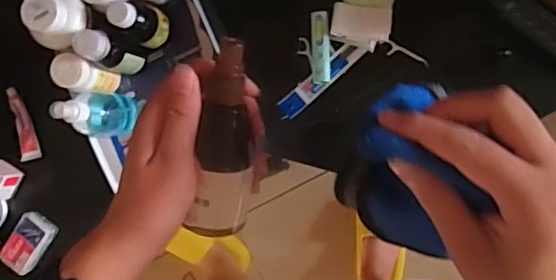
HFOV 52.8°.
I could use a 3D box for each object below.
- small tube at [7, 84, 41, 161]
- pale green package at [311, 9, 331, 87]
[{"bbox_3d":[-0.362,-0.025,0.801,0.025,0.030,0.108,-16,88,10],"label":"small tube"},{"bbox_3d":[0.054,-0.118,0.713,0.023,0.009,0.093,-2,90,10],"label":"pale green package"}]

